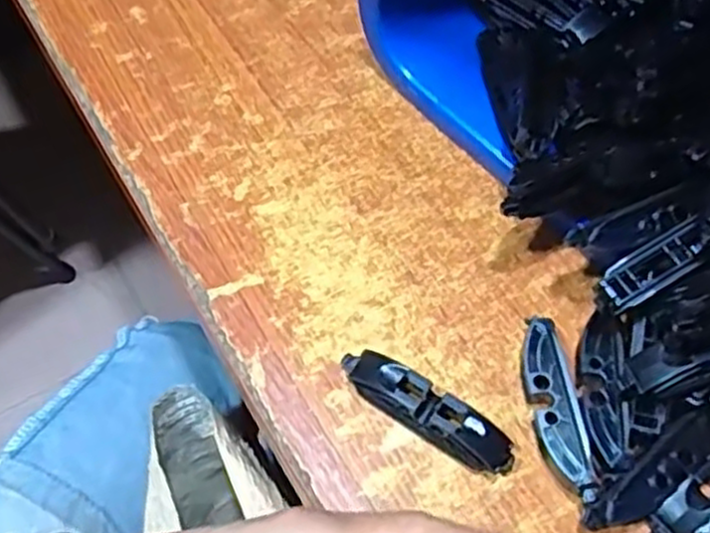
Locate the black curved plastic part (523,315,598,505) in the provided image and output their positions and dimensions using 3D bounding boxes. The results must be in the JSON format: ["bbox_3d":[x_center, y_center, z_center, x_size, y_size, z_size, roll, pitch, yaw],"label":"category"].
[{"bbox_3d":[0.085,0.062,0.329,0.018,0.020,0.078,-5,62,-7],"label":"black curved plastic part"}]

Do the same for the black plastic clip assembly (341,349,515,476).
[{"bbox_3d":[0.031,0.062,0.325,0.082,0.020,0.019,34,64,14],"label":"black plastic clip assembly"}]

